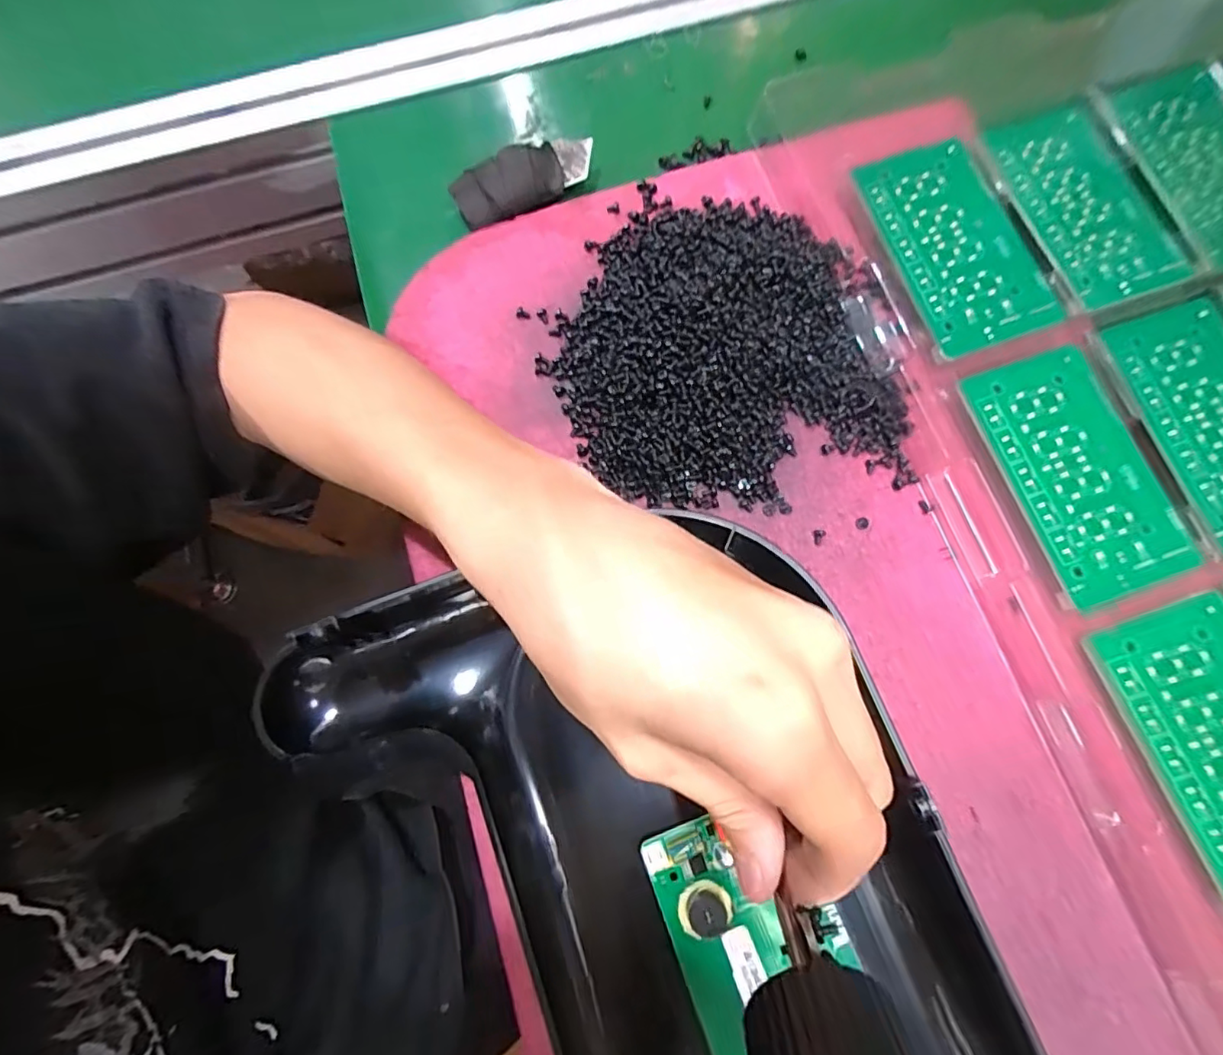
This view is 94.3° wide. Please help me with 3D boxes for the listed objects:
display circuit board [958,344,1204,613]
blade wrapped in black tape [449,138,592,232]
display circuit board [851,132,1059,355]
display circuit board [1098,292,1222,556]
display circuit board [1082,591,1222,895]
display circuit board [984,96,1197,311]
[{"bbox_3d":[0.197,-0.024,0.240,0.057,0.004,0.104,-21,79,1],"label":"display circuit board"},{"bbox_3d":[-0.044,-0.176,0.283,0.071,0.010,0.027,-27,77,-6],"label":"blade wrapped in black tape"},{"bbox_3d":[0.158,-0.131,0.261,0.056,0.004,0.103,-20,79,1],"label":"display circuit board"},{"bbox_3d":[0.262,-0.047,0.245,0.062,0.005,0.106,-20,79,1],"label":"display circuit board"},{"bbox_3d":[0.236,0.083,0.217,0.061,0.007,0.105,-20,79,1],"label":"display circuit board"},{"bbox_3d":[0.221,-0.153,0.267,0.061,0.004,0.103,-18,79,1],"label":"display circuit board"}]

